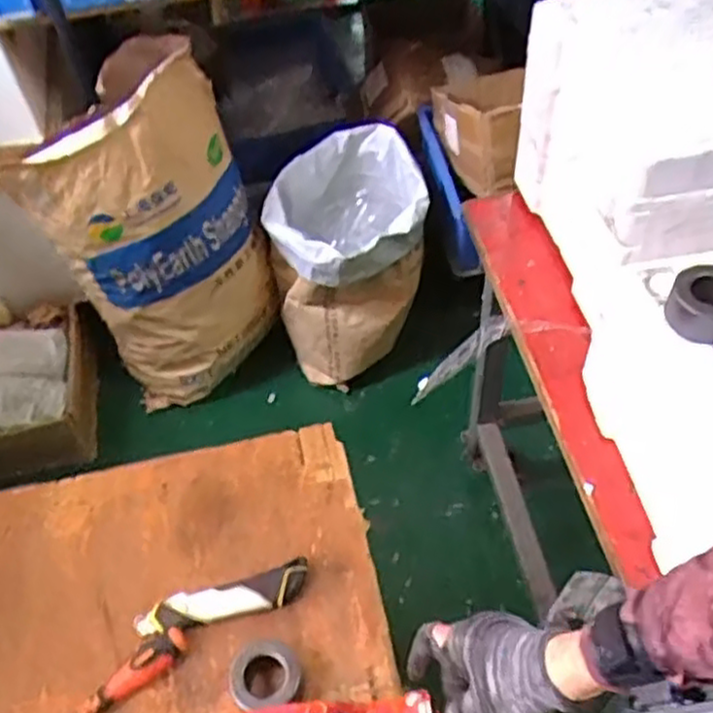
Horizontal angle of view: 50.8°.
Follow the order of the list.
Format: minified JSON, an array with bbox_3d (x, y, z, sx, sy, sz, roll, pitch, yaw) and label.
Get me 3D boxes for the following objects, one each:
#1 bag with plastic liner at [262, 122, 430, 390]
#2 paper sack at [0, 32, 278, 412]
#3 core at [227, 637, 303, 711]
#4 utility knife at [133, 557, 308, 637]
[{"bbox_3d":[-0.016,-0.219,1.609,0.313,0.366,0.353,-10,52,-3],"label":"bag with plastic liner"},{"bbox_3d":[-0.394,-0.232,1.462,0.392,0.584,0.312,-29,55,-17],"label":"paper sack"},{"bbox_3d":[-0.078,0.275,0.654,0.059,0.037,0.067,0,52,5],"label":"core"},{"bbox_3d":[-0.127,0.233,0.714,0.165,0.018,0.038,-14,53,-6],"label":"utility knife"}]

